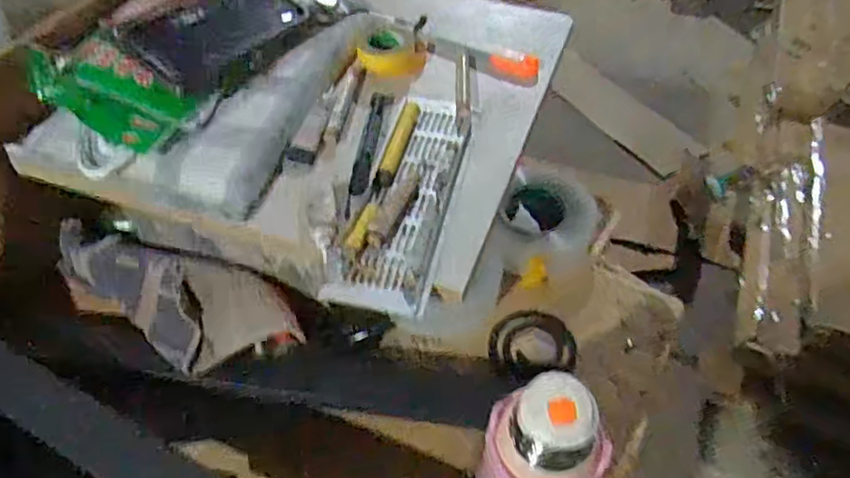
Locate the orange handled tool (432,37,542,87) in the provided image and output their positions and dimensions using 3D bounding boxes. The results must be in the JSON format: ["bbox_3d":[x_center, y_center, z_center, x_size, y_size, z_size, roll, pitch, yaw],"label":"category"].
[{"bbox_3d":[0.062,-0.189,0.674,0.122,0.020,0.025,21,52,16],"label":"orange handled tool"}]

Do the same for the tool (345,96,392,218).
[{"bbox_3d":[-0.051,-0.082,0.578,0.019,0.012,0.150,7,50,4],"label":"tool"}]

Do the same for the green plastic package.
[{"bbox_3d":[-0.273,-0.131,0.564,0.133,0.034,0.081,24,53,18],"label":"green plastic package"}]

